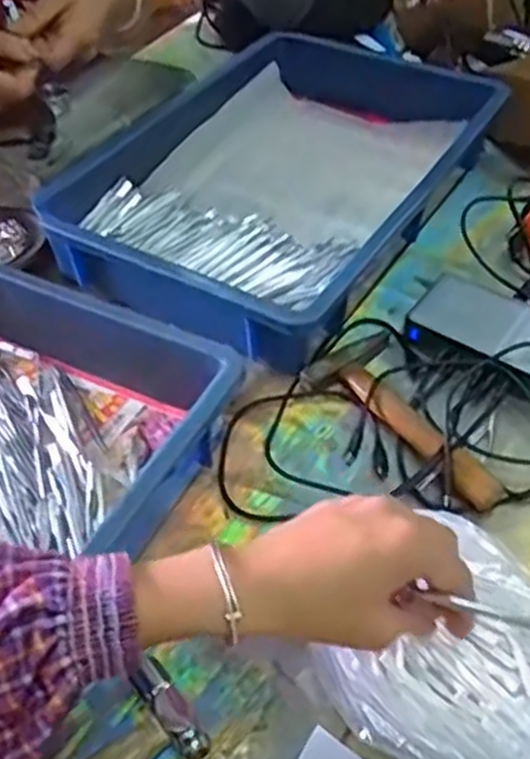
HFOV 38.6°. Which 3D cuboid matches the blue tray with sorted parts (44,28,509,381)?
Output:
[{"bbox_3d":[0.023,-0.201,0.752,0.301,0.086,0.437,25,52,22],"label":"blue tray with sorted parts"}]

